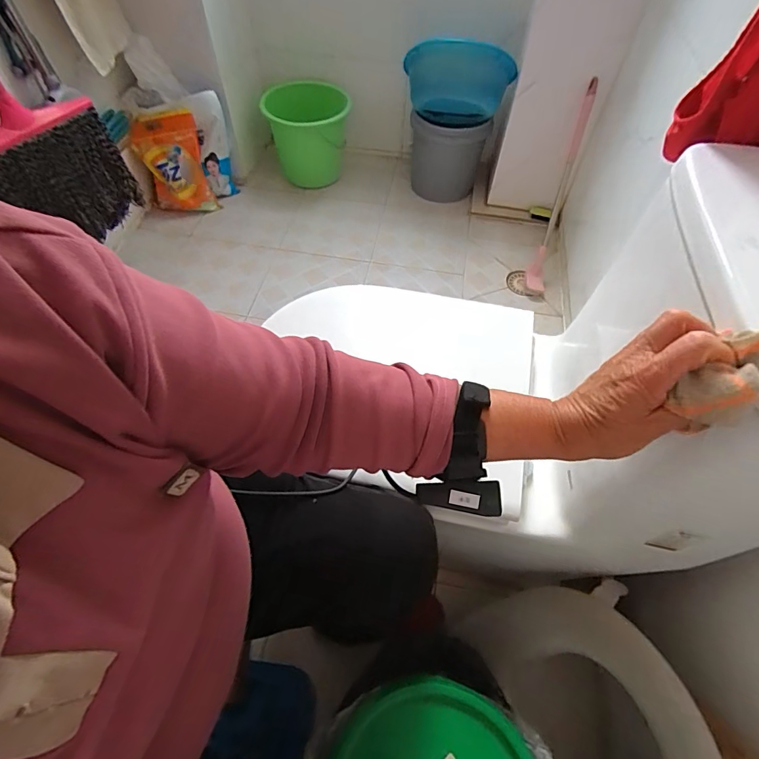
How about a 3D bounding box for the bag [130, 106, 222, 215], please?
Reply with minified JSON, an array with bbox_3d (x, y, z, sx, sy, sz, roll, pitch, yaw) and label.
[{"bbox_3d":[-0.687,-0.715,1.472,0.206,0.309,0.044,-16,29,-11],"label":"bag"}]

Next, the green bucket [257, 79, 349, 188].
[{"bbox_3d":[-0.256,-0.881,1.590,0.295,0.248,0.296,-6,56,-5],"label":"green bucket"}]

